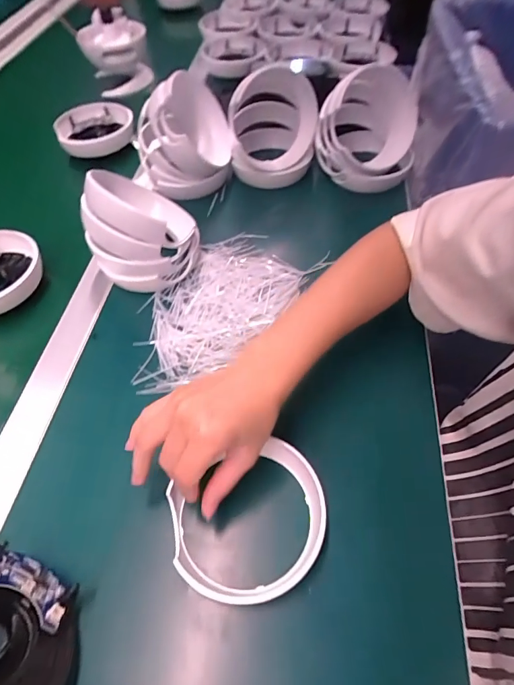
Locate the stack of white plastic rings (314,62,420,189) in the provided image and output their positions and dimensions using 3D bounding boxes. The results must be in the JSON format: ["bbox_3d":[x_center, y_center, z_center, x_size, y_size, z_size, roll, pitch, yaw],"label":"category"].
[{"bbox_3d":[0.147,-0.292,0.547,0.122,0.117,0.136,11,55,10],"label":"stack of white plastic rings"}]

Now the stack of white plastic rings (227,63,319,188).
[{"bbox_3d":[0.023,-0.291,0.557,0.111,0.114,0.108,1,54,3],"label":"stack of white plastic rings"}]

